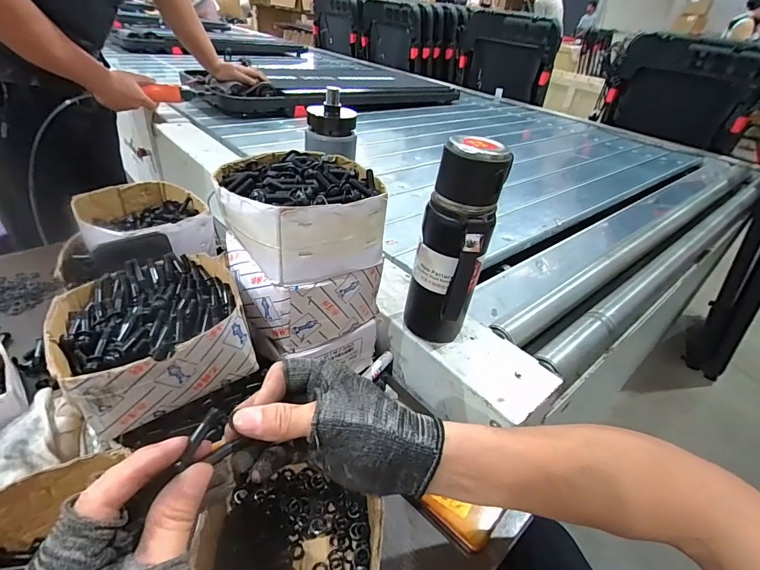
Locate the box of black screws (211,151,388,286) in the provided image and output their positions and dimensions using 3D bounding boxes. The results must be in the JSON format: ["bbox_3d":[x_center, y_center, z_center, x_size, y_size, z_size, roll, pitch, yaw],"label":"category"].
[{"bbox_3d":[-0.084,-0.080,0.412,0.159,0.081,0.142,-17,42,-29],"label":"box of black screws"}]

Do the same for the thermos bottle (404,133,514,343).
[{"bbox_3d":[0.079,-0.034,0.432,0.075,0.235,0.064,14,37,9],"label":"thermos bottle"}]

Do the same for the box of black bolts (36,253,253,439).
[{"bbox_3d":[-0.215,0.040,0.373,0.142,0.073,0.155,-19,43,-31],"label":"box of black bolts"}]

